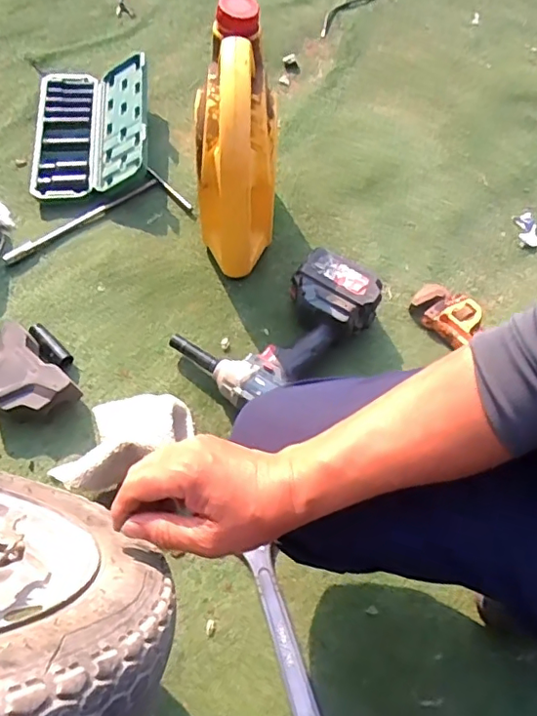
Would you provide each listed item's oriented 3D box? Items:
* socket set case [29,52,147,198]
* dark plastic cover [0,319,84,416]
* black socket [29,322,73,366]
[{"bbox_3d":[-0.309,-0.413,0.987,0.204,0.064,0.311,-4,64,-5],"label":"socket set case"},{"bbox_3d":[-0.328,0.026,0.755,0.097,0.057,0.152,-41,72,-19],"label":"dark plastic cover"},{"bbox_3d":[-0.304,-0.017,0.794,0.077,0.027,0.019,41,69,16],"label":"black socket"}]

